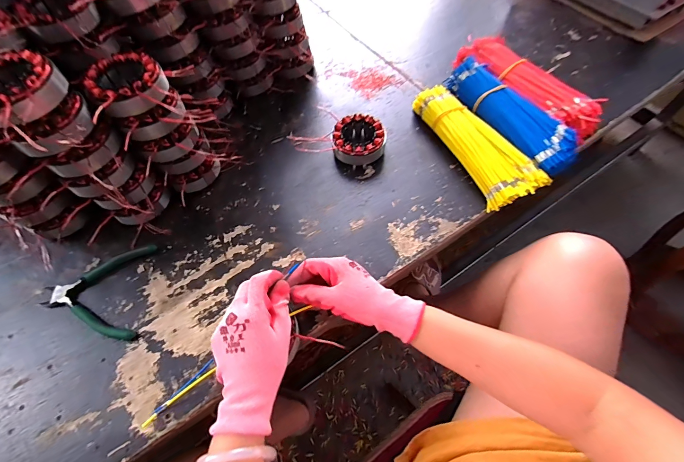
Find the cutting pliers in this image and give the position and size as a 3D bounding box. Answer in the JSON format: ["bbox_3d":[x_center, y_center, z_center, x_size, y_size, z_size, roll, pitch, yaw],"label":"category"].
[{"bbox_3d":[-0.330,0.082,0.451,0.133,0.016,0.130,-5,60,0],"label":"cutting pliers"}]

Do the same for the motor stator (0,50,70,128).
[{"bbox_3d":[-0.340,-0.148,0.353,0.095,0.031,0.084,34,67,19],"label":"motor stator"}]

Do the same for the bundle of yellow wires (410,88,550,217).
[{"bbox_3d":[0.211,-0.142,0.543,0.088,0.046,0.244,-24,62,-11],"label":"bundle of yellow wires"}]

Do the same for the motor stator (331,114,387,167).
[{"bbox_3d":[0.027,-0.149,0.558,0.081,0.037,0.079,-1,61,2],"label":"motor stator"}]

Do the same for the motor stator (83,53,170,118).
[{"bbox_3d":[-0.261,-0.176,0.418,0.084,0.039,0.089,-33,65,-16],"label":"motor stator"}]

